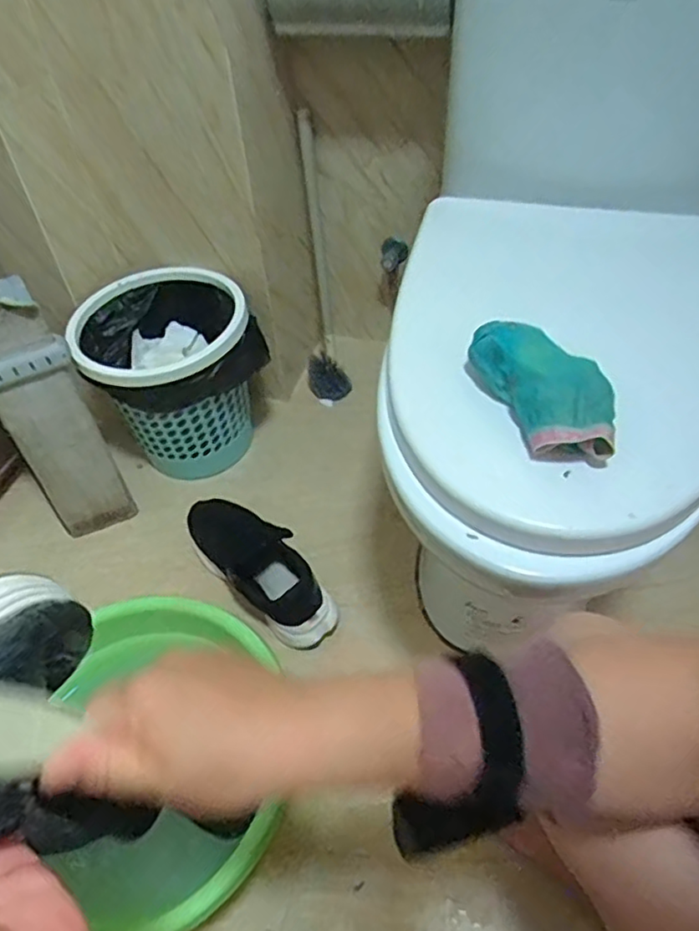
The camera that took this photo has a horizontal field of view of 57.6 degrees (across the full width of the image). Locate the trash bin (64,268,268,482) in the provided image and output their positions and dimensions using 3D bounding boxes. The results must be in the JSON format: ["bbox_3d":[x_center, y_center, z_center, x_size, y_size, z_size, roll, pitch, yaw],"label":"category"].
[{"bbox_3d":[-0.272,-0.135,1.044,0.264,0.279,0.209,-18,49,-11],"label":"trash bin"}]

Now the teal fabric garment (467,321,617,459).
[{"bbox_3d":[0.173,-0.070,0.559,0.071,0.052,0.153,-20,49,-13],"label":"teal fabric garment"}]

